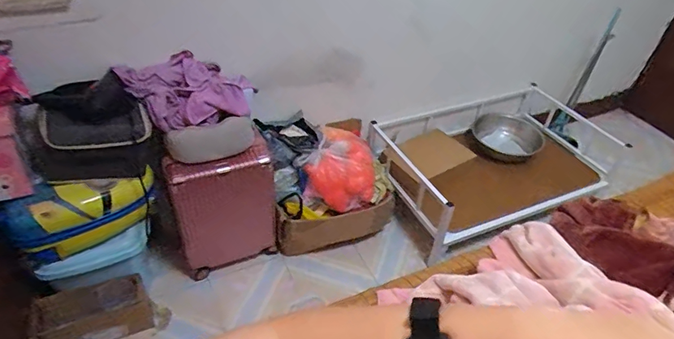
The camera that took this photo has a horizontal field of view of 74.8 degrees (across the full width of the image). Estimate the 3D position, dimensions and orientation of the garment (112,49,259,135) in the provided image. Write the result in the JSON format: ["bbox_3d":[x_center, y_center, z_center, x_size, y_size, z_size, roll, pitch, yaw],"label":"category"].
[{"bbox_3d":[-0.388,-0.225,1.214,0.348,0.177,0.105,-22,47,-27],"label":"garment"}]

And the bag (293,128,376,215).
[{"bbox_3d":[0.026,-0.012,1.652,0.254,0.189,0.302,16,42,13],"label":"bag"}]

